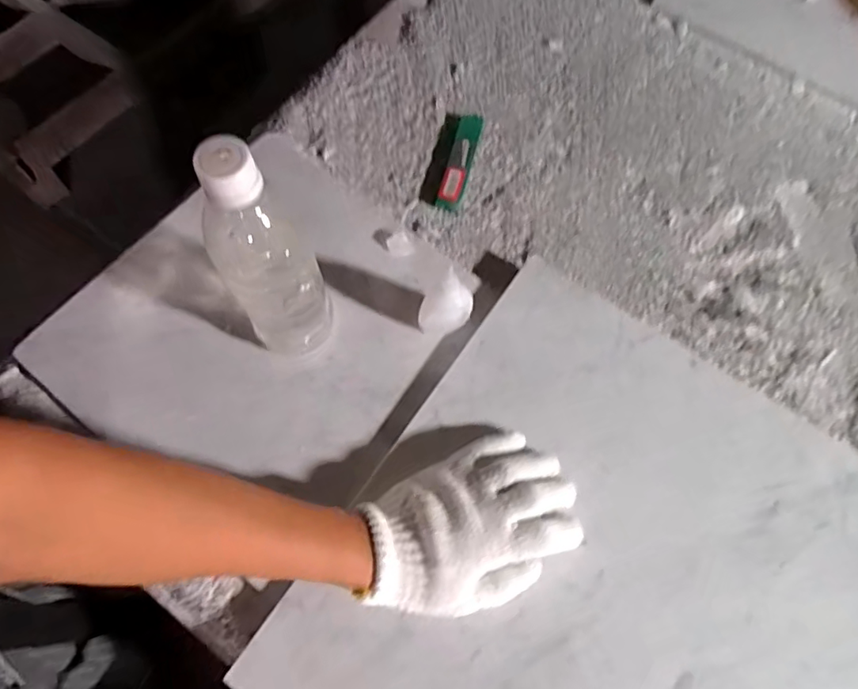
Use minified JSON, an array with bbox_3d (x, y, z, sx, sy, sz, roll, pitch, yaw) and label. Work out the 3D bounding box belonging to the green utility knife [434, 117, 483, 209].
[{"bbox_3d":[0.031,-0.184,0.560,0.023,0.014,0.115,15,68,3],"label":"green utility knife"}]

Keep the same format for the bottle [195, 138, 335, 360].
[{"bbox_3d":[-0.110,-0.055,0.390,0.059,0.214,0.061,-28,71,-11],"label":"bottle"}]

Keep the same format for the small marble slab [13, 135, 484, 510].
[{"bbox_3d":[-0.136,-0.019,0.486,0.291,0.018,0.296,36,71,11],"label":"small marble slab"}]

